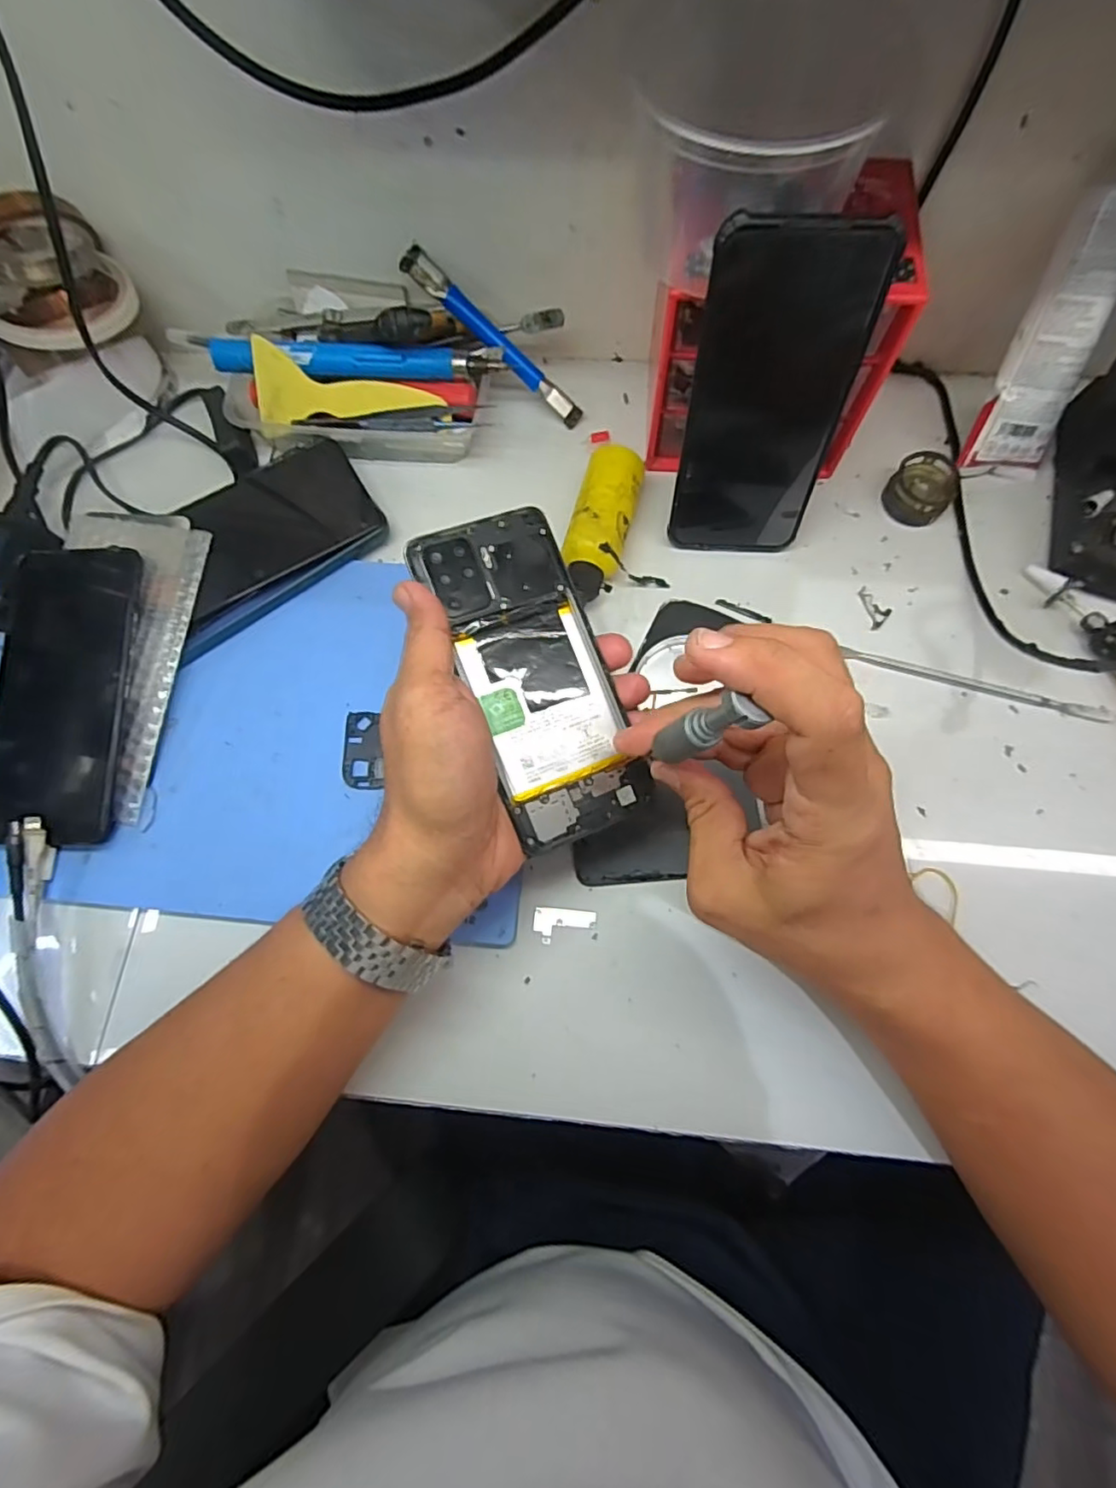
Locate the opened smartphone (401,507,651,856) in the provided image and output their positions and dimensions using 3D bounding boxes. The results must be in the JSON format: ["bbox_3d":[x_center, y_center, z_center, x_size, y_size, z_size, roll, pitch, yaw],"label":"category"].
[{"bbox_3d":[-0.010,-0.034,0.288,0.068,0.004,0.156,-23,87,-15],"label":"opened smartphone"}]

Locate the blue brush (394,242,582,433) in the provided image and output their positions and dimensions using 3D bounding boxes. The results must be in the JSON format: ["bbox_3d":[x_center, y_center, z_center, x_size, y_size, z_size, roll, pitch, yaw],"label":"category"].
[{"bbox_3d":[-0.039,-0.263,0.395,0.140,0.010,0.016,36,75,-20],"label":"blue brush"}]

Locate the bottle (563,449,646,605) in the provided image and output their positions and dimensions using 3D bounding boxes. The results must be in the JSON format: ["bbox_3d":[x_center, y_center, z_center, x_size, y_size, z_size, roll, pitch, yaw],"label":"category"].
[{"bbox_3d":[0.027,-0.135,0.373,0.035,0.036,0.100,15,74,6],"label":"bottle"}]

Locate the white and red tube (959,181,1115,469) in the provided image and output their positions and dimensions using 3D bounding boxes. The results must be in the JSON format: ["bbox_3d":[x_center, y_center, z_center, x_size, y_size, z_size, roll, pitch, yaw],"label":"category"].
[{"bbox_3d":[0.284,-0.229,0.344,0.042,0.132,0.024,6,38,3],"label":"white and red tube"}]

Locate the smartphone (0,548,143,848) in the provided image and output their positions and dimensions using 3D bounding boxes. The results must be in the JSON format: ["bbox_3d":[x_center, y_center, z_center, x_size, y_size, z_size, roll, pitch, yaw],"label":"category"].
[{"bbox_3d":[-0.276,-0.029,0.334,0.072,0.010,0.165,0,83,5],"label":"smartphone"}]

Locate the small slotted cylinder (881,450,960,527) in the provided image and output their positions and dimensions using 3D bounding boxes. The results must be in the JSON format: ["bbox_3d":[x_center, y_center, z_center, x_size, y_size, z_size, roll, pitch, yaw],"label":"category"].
[{"bbox_3d":[0.232,-0.163,0.384,0.038,0.018,0.040,0,73,1],"label":"small slotted cylinder"}]

